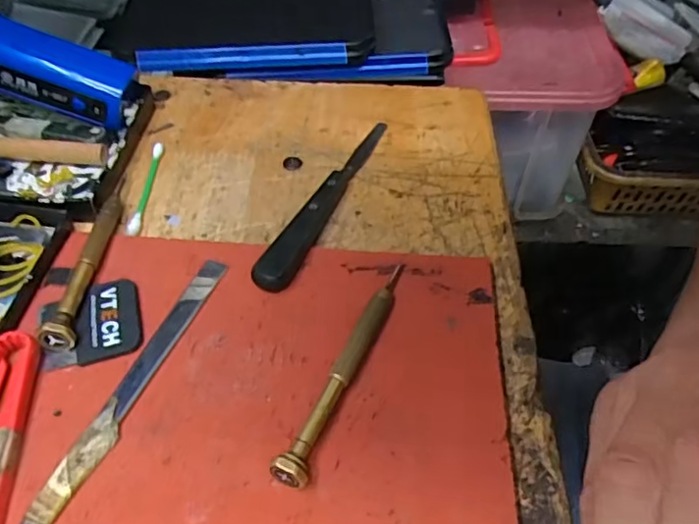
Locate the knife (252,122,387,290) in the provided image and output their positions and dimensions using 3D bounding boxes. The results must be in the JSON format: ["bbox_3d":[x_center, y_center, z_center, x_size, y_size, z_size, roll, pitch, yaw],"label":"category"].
[{"bbox_3d":[-0.011,-0.036,0.299,0.018,0.013,0.138,18,51,13],"label":"knife"}]

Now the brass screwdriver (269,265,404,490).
[{"bbox_3d":[0.002,0.040,0.234,0.012,0.011,0.110,22,52,16],"label":"brass screwdriver"}]

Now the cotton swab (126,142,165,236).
[{"bbox_3d":[-0.108,-0.040,0.305,0.008,0.005,0.068,1,50,-1],"label":"cotton swab"}]

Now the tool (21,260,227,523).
[{"bbox_3d":[-0.083,0.046,0.228,0.013,0.004,0.125,18,51,13],"label":"tool"}]

